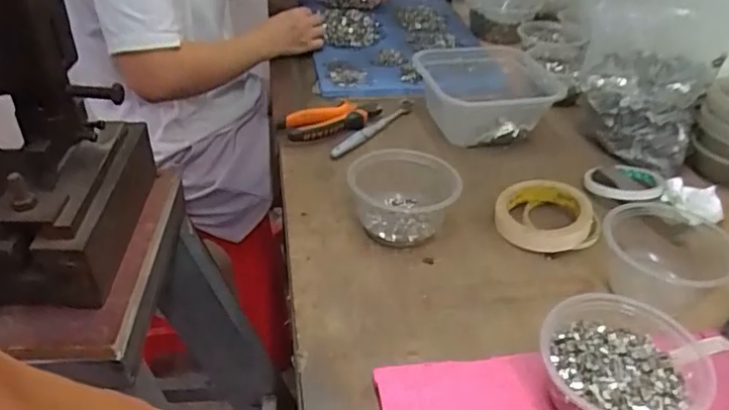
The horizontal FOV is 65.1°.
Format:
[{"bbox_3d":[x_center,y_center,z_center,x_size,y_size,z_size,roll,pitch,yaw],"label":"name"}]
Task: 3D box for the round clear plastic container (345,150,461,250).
[{"bbox_3d":[0.040,-0.006,0.603,0.112,0.068,0.097,3,36,1],"label":"round clear plastic container"}]

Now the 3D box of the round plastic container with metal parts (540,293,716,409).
[{"bbox_3d":[0.191,0.124,0.426,0.126,0.058,0.111,-25,44,-33],"label":"round plastic container with metal parts"}]

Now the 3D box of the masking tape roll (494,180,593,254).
[{"bbox_3d":[0.194,0.011,0.620,0.096,0.033,0.096,0,36,2],"label":"masking tape roll"}]

